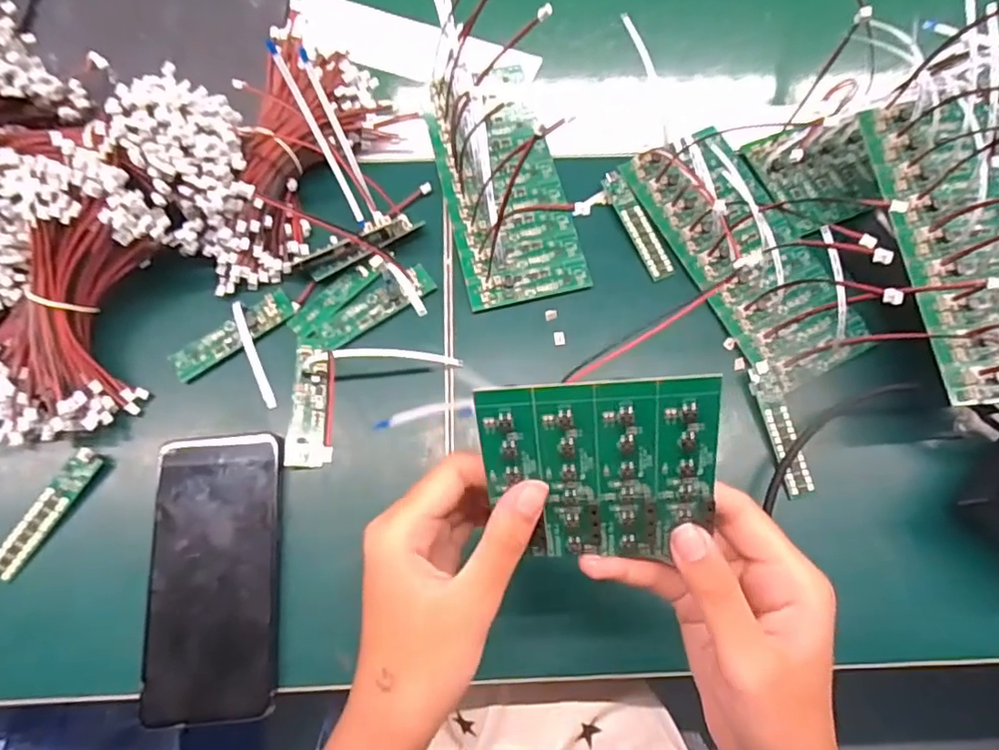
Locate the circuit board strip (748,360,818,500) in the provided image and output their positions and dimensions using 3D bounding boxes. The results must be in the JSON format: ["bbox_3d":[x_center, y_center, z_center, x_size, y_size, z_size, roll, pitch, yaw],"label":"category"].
[{"bbox_3d":[0.178,0.034,0.367,0.018,0.008,0.085,-12,72,-4],"label":"circuit board strip"}]

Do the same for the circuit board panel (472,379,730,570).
[{"bbox_3d":[0.039,0.039,0.227,0.086,0.004,0.080,-3,116,7],"label":"circuit board panel"}]

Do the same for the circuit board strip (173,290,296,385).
[{"bbox_3d":[-0.175,-0.026,0.383,0.083,0.009,0.023,-35,75,-12],"label":"circuit board strip"}]

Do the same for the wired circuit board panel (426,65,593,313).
[{"bbox_3d":[0.001,-0.139,0.416,0.083,0.017,0.185,-13,72,-5],"label":"wired circuit board panel"}]

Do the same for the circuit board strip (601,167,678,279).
[{"bbox_3d":[0.098,-0.107,0.411,0.019,0.009,0.086,-25,73,-9],"label":"circuit board strip"}]

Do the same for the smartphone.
[{"bbox_3d":[-0.163,0.110,0.331,0.070,0.014,0.153,-4,71,-2],"label":"smartphone"}]

